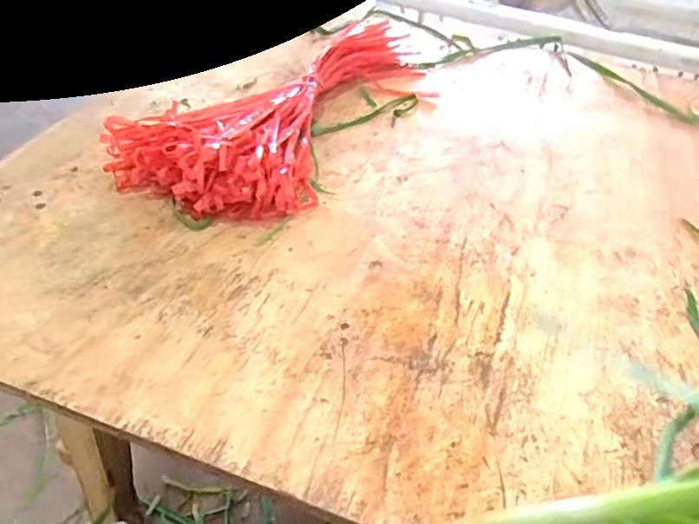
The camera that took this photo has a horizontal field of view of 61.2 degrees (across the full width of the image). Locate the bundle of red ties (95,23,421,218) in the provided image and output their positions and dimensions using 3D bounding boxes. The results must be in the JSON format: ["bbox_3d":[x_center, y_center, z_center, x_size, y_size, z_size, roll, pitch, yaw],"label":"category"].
[{"bbox_3d":[-0.041,-0.154,0.536,0.155,0.045,0.348,25,47,20],"label":"bundle of red ties"}]

